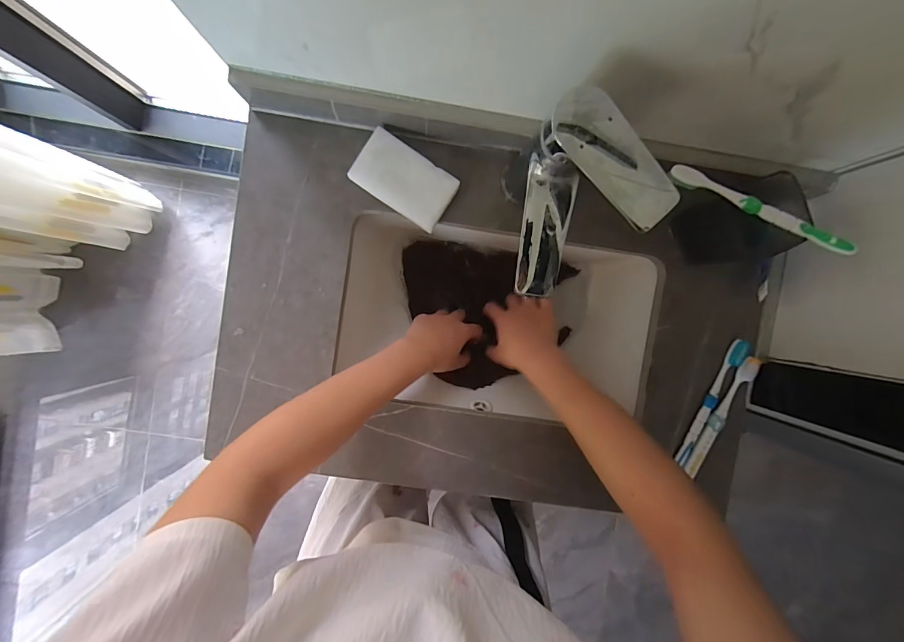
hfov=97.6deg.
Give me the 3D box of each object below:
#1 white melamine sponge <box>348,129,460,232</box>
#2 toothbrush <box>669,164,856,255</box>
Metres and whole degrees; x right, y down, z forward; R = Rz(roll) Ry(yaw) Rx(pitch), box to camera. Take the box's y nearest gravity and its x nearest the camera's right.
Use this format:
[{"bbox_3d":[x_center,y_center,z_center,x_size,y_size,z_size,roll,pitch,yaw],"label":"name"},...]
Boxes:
[{"bbox_3d":[-0.049,-0.146,0.417,0.100,0.026,0.060,34,92,-3],"label":"white melamine sponge"},{"bbox_3d":[0.271,-0.097,0.347,0.172,0.012,0.013,23,91,-4],"label":"toothbrush"}]

